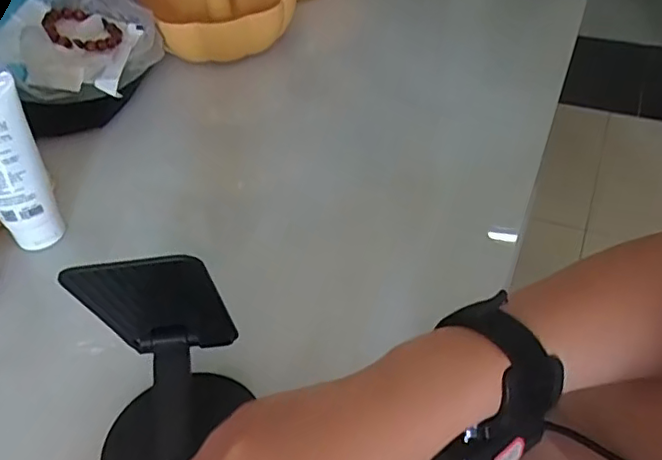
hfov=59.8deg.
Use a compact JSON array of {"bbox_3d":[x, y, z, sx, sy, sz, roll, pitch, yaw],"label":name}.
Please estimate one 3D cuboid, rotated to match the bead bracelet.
[{"bbox_3d":[-0.240,-0.193,0.558,0.070,0.008,0.067,3,46,-27],"label":"bead bracelet"}]

